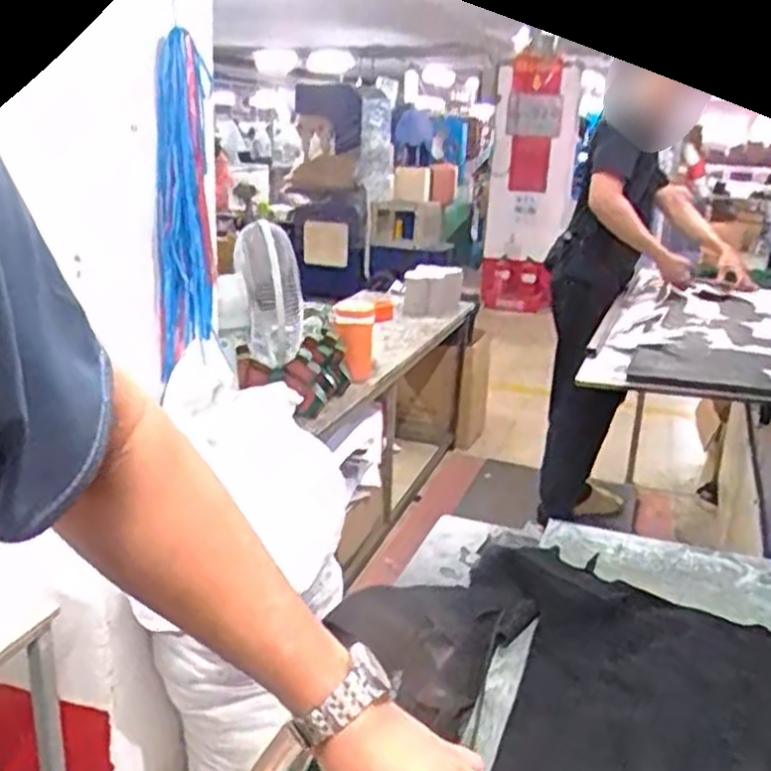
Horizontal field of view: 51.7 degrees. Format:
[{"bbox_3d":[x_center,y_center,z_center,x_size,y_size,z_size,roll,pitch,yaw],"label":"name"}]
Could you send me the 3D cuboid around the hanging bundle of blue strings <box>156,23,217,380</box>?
[{"bbox_3d":[-0.390,-0.350,1.574,0.129,0.641,0.063,-11,22,-42],"label":"hanging bundle of blue strings"}]

